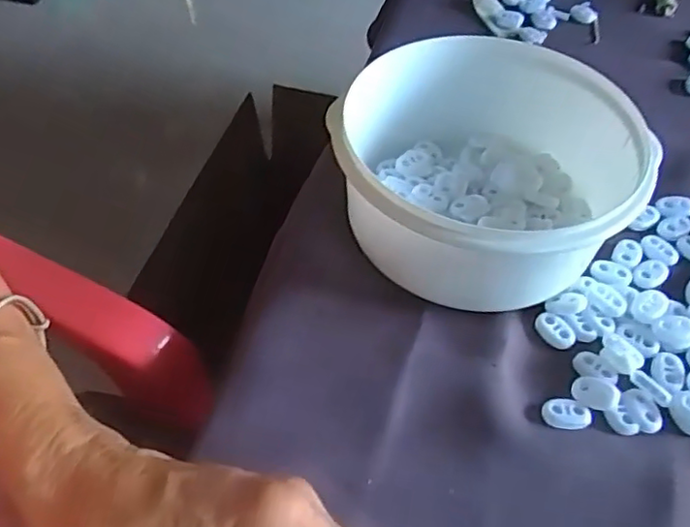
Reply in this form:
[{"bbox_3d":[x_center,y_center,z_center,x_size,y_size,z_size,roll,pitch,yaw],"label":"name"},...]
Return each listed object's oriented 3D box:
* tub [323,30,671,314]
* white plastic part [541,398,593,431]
[{"bbox_3d":[0.077,-0.050,0.357,0.161,0.072,0.158,18,53,13],"label":"tub"},{"bbox_3d":[0.106,0.072,0.305,0.022,0.005,0.014,3,51,1],"label":"white plastic part"}]

